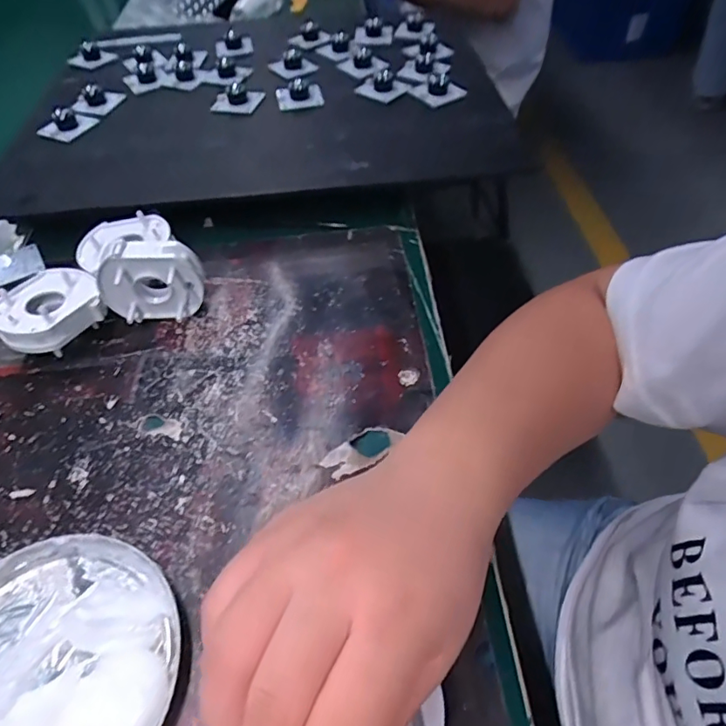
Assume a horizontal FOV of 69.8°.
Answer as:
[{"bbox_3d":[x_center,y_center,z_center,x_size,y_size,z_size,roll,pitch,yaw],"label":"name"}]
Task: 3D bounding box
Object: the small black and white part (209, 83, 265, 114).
[{"bbox_3d":[-0.128,-0.275,0.531,0.043,0.016,0.053,10,53,11],"label":"small black and white part"}]

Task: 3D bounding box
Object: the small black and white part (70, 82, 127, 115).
[{"bbox_3d":[-0.280,-0.280,0.545,0.034,0.018,0.052,7,52,9],"label":"small black and white part"}]

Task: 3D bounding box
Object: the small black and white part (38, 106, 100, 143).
[{"bbox_3d":[-0.292,-0.240,0.513,0.035,0.017,0.047,22,56,19],"label":"small black and white part"}]

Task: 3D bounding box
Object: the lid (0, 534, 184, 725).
[{"bbox_3d":[-0.152,0.143,0.239,0.125,0.029,0.125,-2,51,2],"label":"lid"}]

